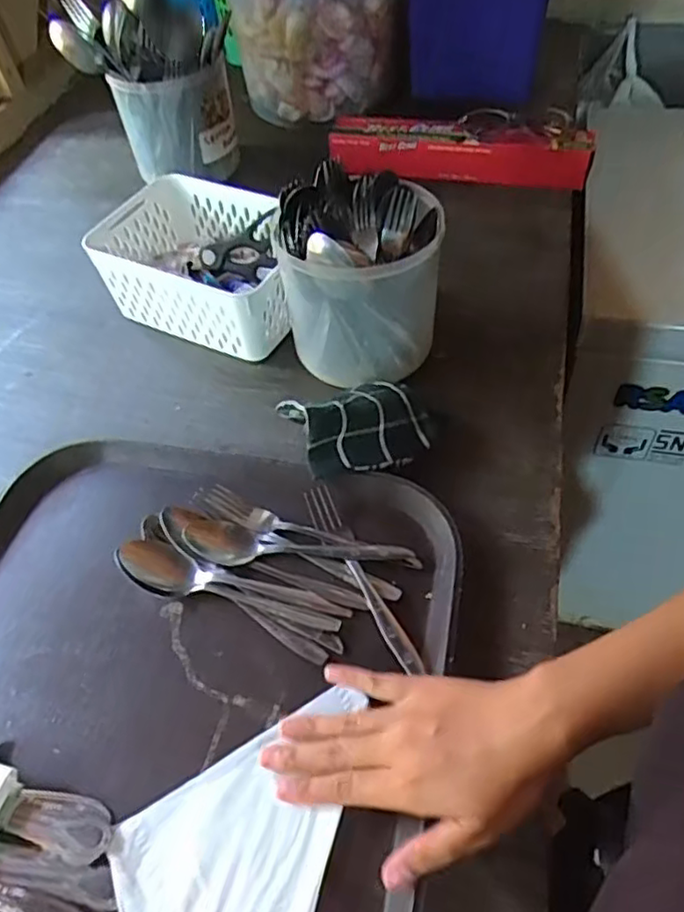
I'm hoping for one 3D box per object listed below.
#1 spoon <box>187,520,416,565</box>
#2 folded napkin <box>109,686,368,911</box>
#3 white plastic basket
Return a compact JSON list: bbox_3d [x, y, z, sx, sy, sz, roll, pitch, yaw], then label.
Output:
[{"bbox_3d":[-0.032,0.068,0.484,0.166,0.028,0.036,5,54,8],"label":"spoon"},{"bbox_3d":[-0.074,0.244,0.371,0.117,0.011,0.231,12,55,12],"label":"folded napkin"},{"bbox_3d":[-0.127,-0.187,0.648,0.195,0.092,0.133,20,57,18],"label":"white plastic basket"}]

